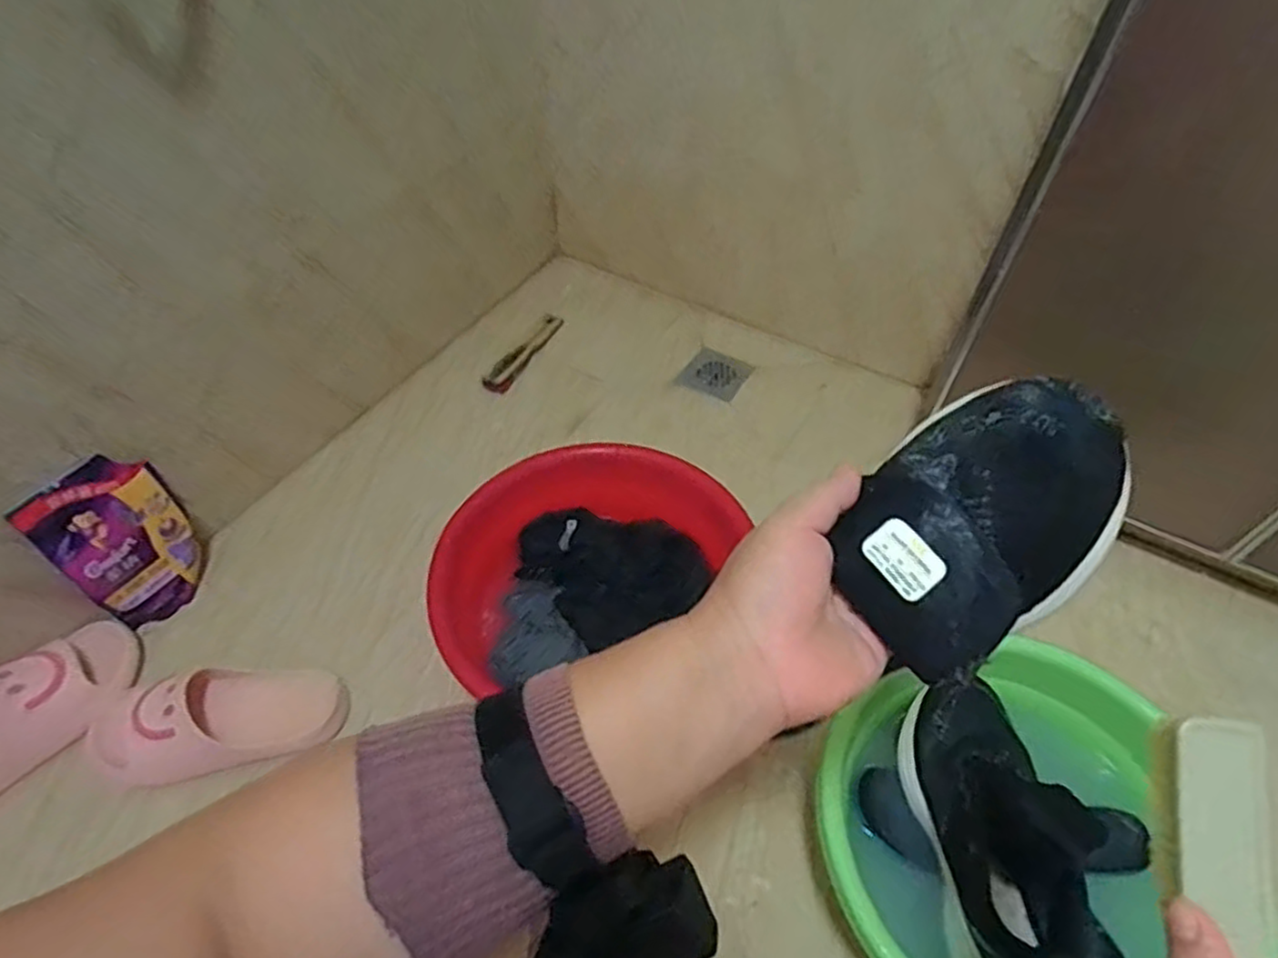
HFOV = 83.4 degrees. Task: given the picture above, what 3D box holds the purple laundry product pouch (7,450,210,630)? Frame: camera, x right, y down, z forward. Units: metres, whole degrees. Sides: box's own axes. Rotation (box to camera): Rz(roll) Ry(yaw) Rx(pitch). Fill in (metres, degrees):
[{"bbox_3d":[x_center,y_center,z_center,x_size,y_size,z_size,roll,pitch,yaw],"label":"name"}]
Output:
[{"bbox_3d":[-0.610,0.075,0.859,0.071,0.195,0.136,32,57,23],"label":"purple laundry product pouch"}]

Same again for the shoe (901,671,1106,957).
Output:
[{"bbox_3d":[0.328,0.320,0.652,0.117,0.089,0.285,-3,51,-4],"label":"shoe"}]

